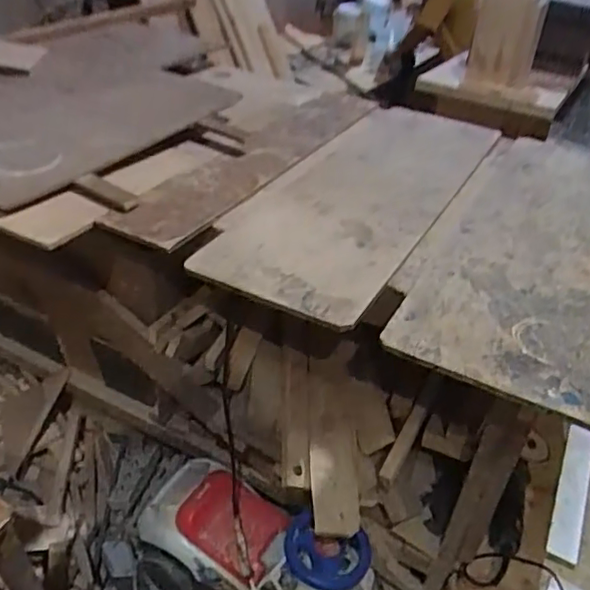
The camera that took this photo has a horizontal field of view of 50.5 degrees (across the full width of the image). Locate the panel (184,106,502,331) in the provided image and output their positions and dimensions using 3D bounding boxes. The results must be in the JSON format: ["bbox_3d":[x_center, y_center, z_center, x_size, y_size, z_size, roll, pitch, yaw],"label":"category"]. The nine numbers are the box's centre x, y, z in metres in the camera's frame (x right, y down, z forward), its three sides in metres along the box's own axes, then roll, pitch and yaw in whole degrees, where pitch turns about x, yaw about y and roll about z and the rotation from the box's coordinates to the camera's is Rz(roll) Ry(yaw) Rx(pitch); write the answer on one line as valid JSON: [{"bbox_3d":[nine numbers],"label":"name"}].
[{"bbox_3d":[0.187,-0.261,1.330,0.305,0.018,1.058,21,37,19],"label":"panel"}]

